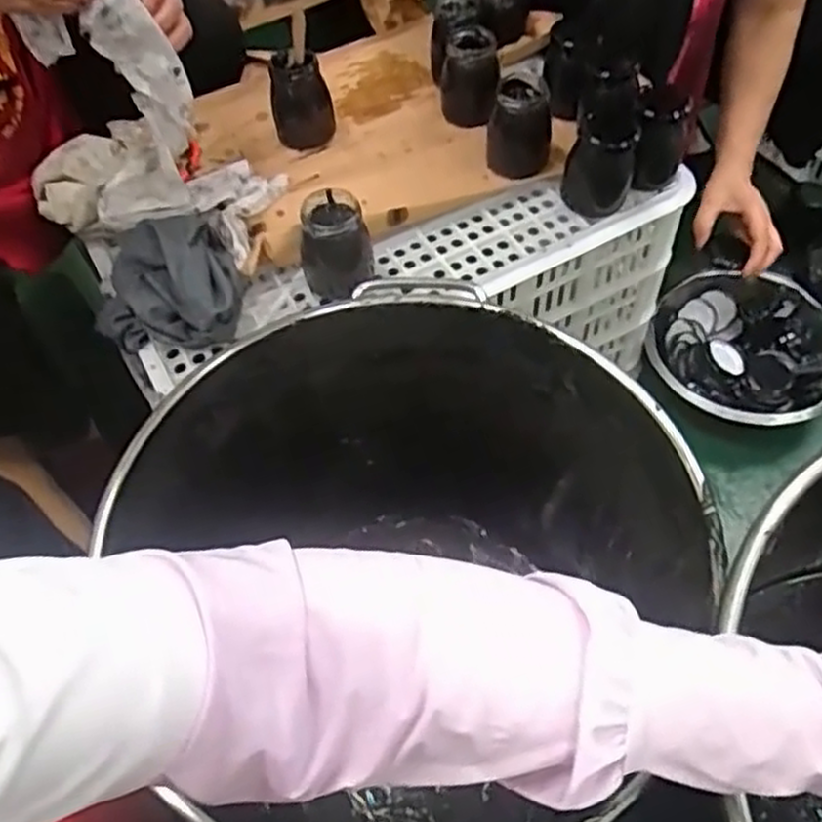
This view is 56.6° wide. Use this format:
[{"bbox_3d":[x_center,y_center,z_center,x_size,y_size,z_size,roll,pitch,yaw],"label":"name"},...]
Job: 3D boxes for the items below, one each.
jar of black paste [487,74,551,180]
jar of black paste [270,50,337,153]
[{"bbox_3d":[0.117,-0.305,0.812,0.065,0.091,0.069,-2,56,2],"label":"jar of black paste"},{"bbox_3d":[-0.120,-0.347,0.844,0.062,0.098,0.059,-2,56,2],"label":"jar of black paste"}]

